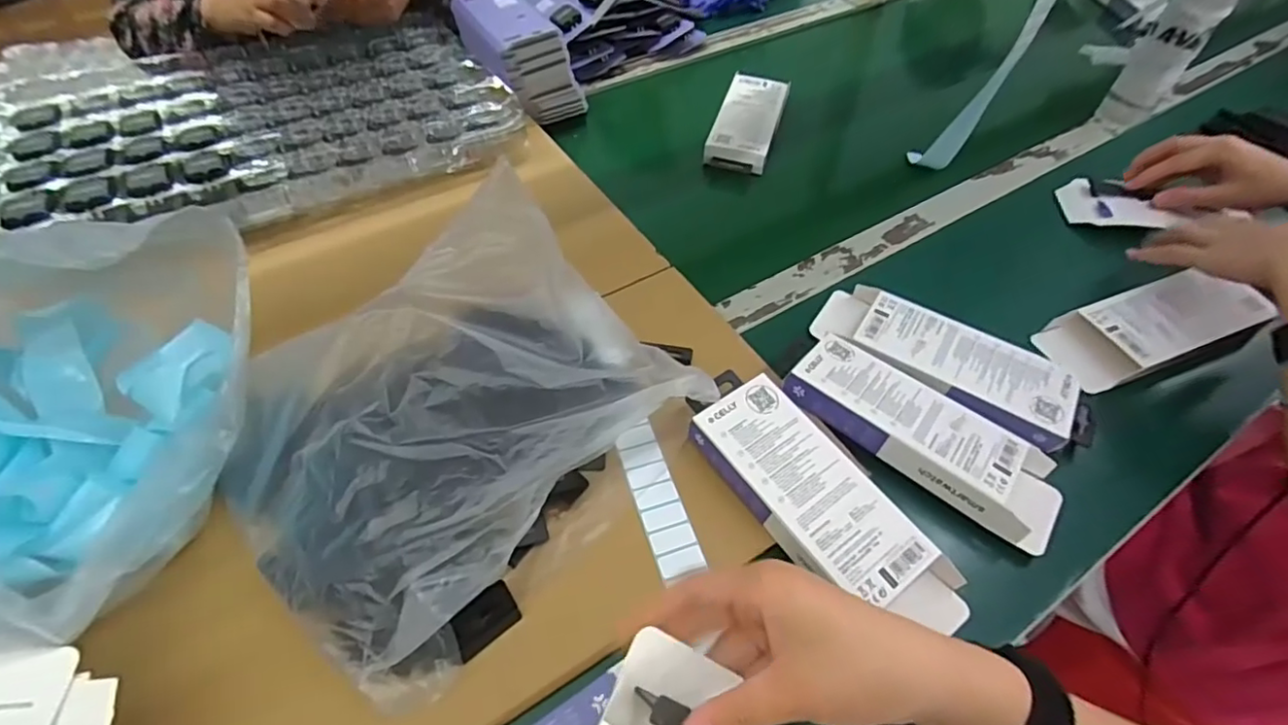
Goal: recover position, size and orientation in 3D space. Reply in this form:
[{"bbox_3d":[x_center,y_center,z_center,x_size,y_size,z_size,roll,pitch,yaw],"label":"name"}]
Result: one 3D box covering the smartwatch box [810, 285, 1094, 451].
[{"bbox_3d":[0.255,-0.002,0.500,0.222,0.020,0.075,31,58,21],"label":"smartwatch box"}]

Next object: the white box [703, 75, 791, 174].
[{"bbox_3d":[0.133,-0.304,0.745,0.075,0.027,0.192,14,54,9],"label":"white box"}]

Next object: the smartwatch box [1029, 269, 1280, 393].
[{"bbox_3d":[0.446,-0.032,0.523,0.172,0.047,0.076,-17,55,-13],"label":"smartwatch box"}]

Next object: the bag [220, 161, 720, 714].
[{"bbox_3d":[-0.126,0.032,0.403,0.232,0.099,0.286,38,61,24],"label":"bag"}]

